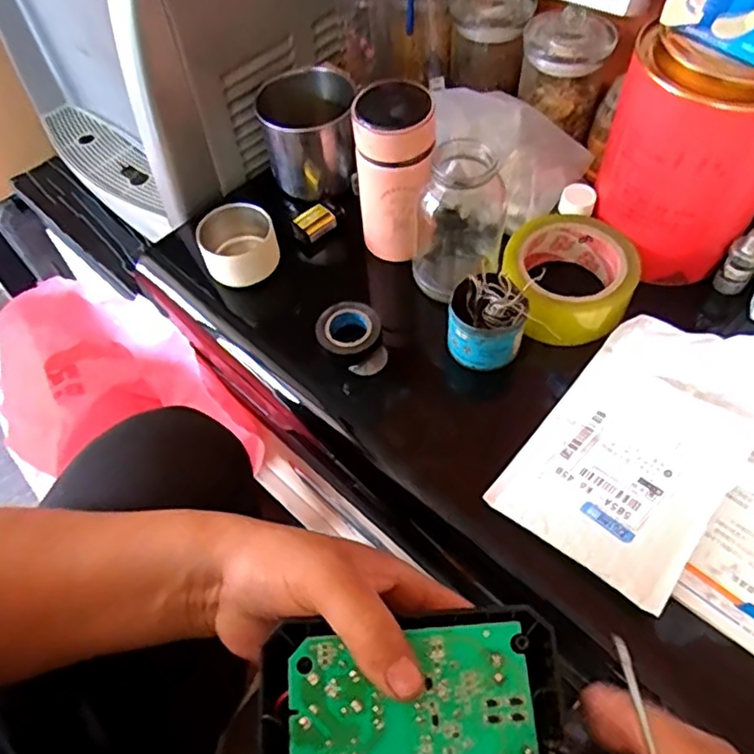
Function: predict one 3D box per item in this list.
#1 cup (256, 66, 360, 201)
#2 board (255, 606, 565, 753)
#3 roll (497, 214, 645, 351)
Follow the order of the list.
[{"bbox_3d":[-0.065,-0.234,0.606,0.085,0.095,0.079,-2,56,2],"label":"cup"},{"bbox_3d":[0.013,0.150,0.264,0.128,0.023,0.087,-4,56,1],"label":"board"},{"bbox_3d":[0.156,-0.084,0.521,0.102,0.044,0.107,-2,56,2],"label":"roll"}]

